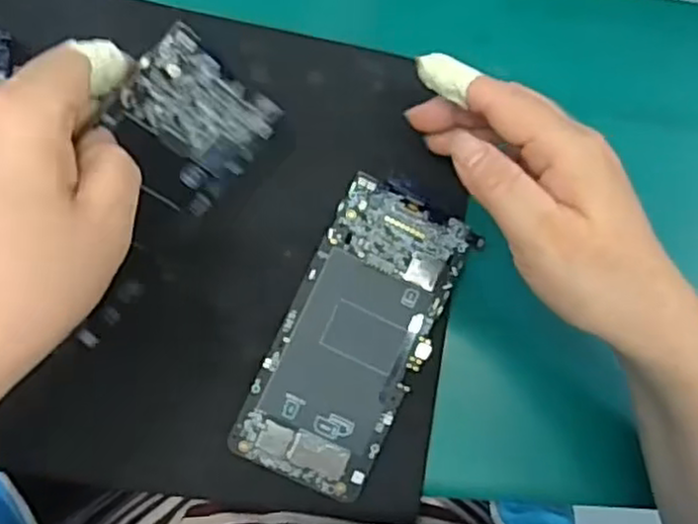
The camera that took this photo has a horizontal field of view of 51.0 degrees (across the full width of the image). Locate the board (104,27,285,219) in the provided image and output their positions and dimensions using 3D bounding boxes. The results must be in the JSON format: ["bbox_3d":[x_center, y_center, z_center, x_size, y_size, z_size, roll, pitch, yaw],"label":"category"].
[{"bbox_3d":[-0.070,-0.058,0.320,0.063,0.006,0.070,-48,141,6],"label":"board"}]

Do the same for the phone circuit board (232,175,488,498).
[{"bbox_3d":[0.004,0.038,0.379,0.073,0.004,0.159,27,83,-4],"label":"phone circuit board"}]

